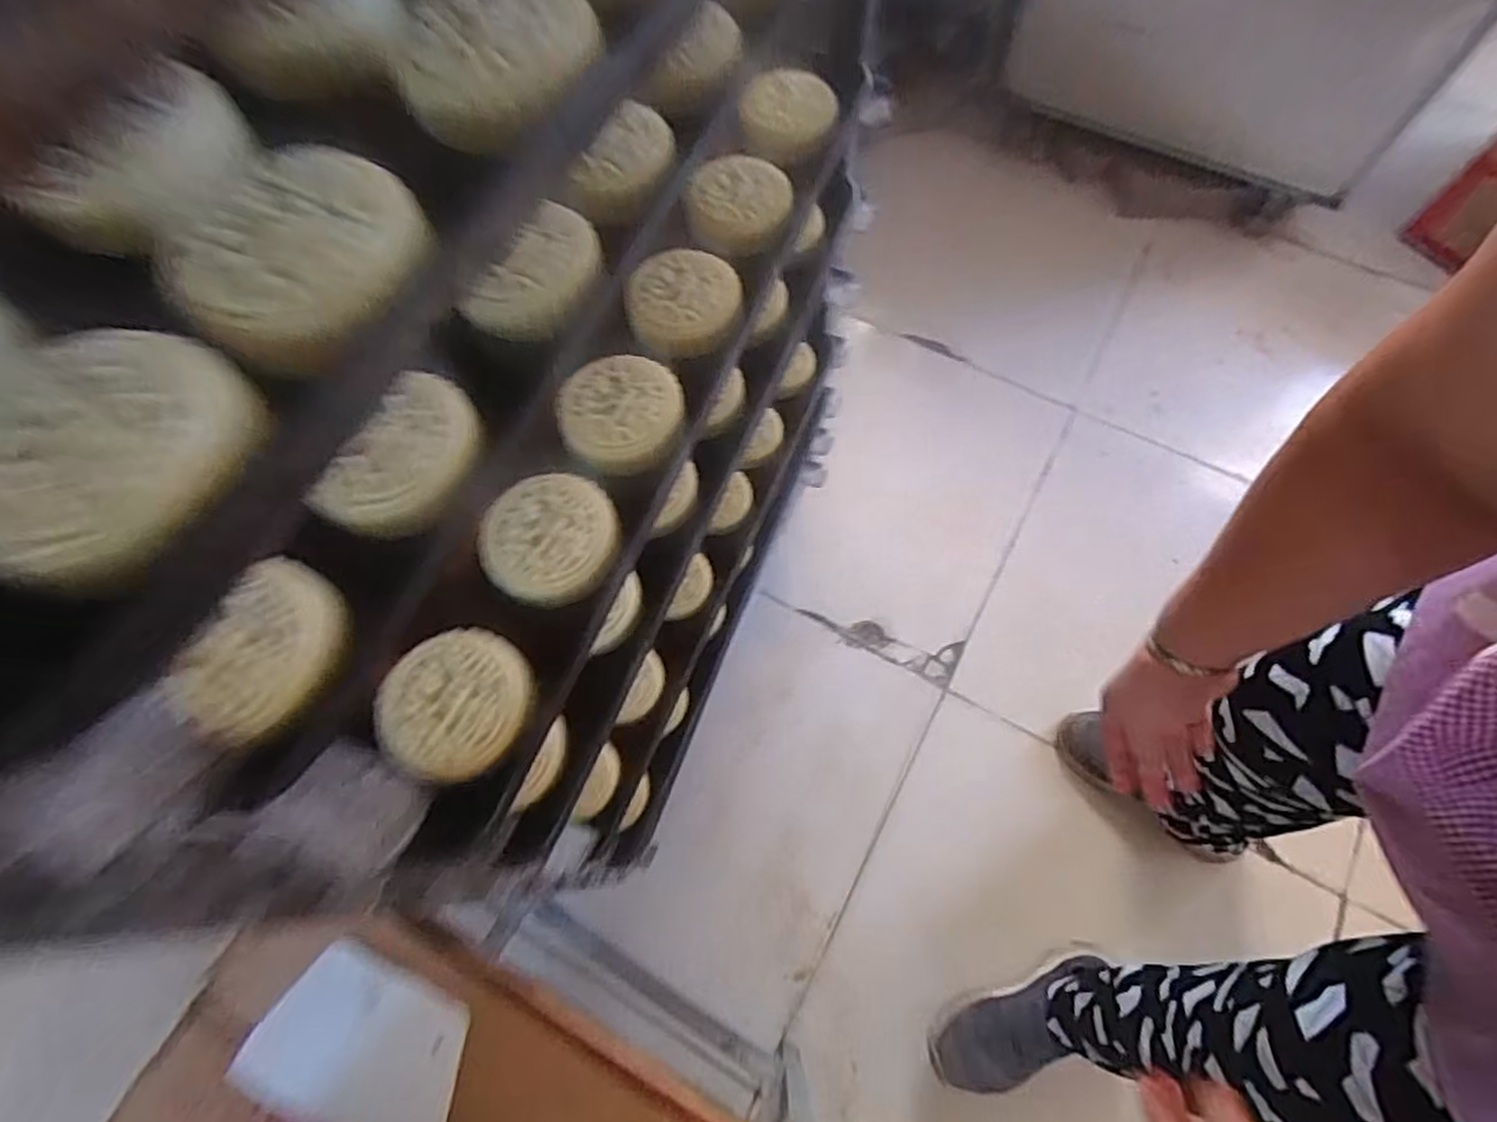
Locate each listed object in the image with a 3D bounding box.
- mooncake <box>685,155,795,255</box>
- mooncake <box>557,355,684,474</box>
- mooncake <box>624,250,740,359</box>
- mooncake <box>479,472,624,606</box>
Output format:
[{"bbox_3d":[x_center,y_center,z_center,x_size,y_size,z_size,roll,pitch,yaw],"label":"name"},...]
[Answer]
[{"bbox_3d":[-0.006,-0.242,0.476,0.067,0.027,0.064,-1,68,1],"label":"mooncake"},{"bbox_3d":[-0.075,-0.088,0.415,0.070,0.018,0.068,-1,68,1],"label":"mooncake"},{"bbox_3d":[-0.041,-0.167,0.451,0.071,0.024,0.065,-9,68,-2],"label":"mooncake"},{"bbox_3d":[-0.108,-0.014,0.386,0.072,0.016,0.071,-16,68,-5],"label":"mooncake"}]

